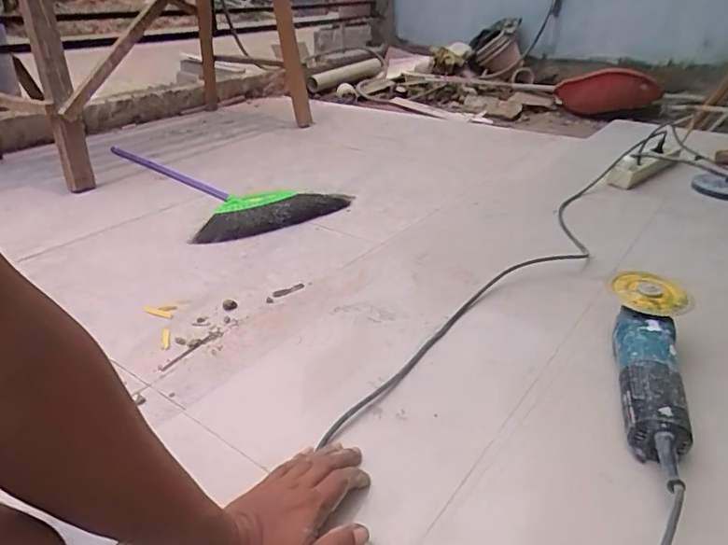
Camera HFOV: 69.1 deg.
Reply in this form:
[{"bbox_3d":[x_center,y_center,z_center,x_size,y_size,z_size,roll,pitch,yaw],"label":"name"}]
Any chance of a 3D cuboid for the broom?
[{"bbox_3d":[-0.424,-0.284,1.562,0.429,0.040,0.834,-18,34,-30],"label":"broom"}]

